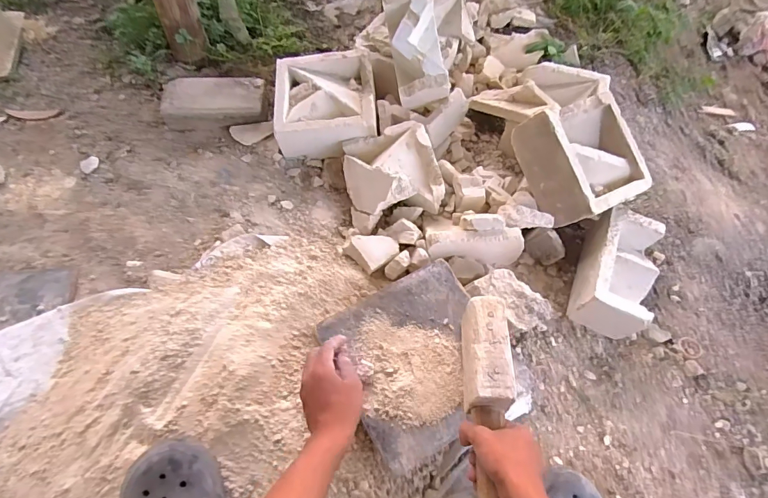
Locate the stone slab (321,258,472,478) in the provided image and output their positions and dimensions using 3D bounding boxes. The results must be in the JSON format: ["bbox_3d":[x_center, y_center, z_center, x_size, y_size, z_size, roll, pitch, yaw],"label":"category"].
[{"bbox_3d":[0.056,0.162,0.637,0.233,0.025,0.242,-27,67,-16],"label":"stone slab"}]

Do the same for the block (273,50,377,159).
[{"bbox_3d":[-0.121,-0.296,0.892,0.199,0.108,0.208,-1,62,-4],"label":"block"}]

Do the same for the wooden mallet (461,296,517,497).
[{"bbox_3d":[0.126,0.178,0.523,0.063,0.049,0.245,4,67,2],"label":"wooden mallet"}]

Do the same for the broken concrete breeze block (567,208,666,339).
[{"bbox_3d":[0.412,0.044,0.749,0.108,0.097,0.208,23,63,9],"label":"broken concrete breeze block"}]

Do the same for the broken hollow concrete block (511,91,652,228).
[{"bbox_3d":[0.370,-0.169,0.798,0.197,0.115,0.201,-23,88,-29],"label":"broken hollow concrete block"}]

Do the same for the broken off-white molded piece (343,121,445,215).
[{"bbox_3d":[0.013,-0.150,0.810,0.166,0.076,0.175,-10,63,-8],"label":"broken off-white molded piece"}]

